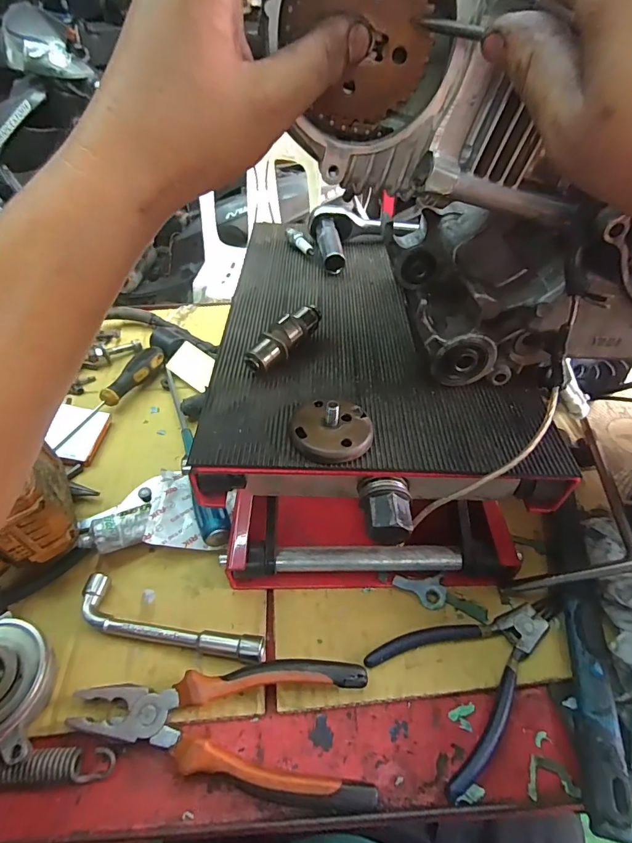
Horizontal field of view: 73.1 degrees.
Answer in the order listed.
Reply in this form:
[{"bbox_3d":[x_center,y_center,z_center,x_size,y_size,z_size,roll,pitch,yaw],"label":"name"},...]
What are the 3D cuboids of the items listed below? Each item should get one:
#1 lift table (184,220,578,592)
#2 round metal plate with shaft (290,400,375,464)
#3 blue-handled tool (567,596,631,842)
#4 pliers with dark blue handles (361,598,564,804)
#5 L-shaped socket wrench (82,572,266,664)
[{"bbox_3d":[0.037,-0.023,0.386,0.222,0.170,0.325,-1,46,0],"label":"lift table"},{"bbox_3d":[0.009,0.001,0.250,0.048,0.021,0.041,8,47,9],"label":"round metal plate with shaft"},{"bbox_3d":[0.182,0.182,0.276,0.023,0.016,0.130,11,47,12],"label":"blue-handled tool"},{"bbox_3d":[0.123,0.170,0.309,0.148,0.009,0.089,-25,50,-22],"label":"pliers with dark blue handles"},{"bbox_3d":[-0.114,0.159,0.327,0.152,0.022,0.037,15,48,15],"label":"L-shaped socket wrench"}]

